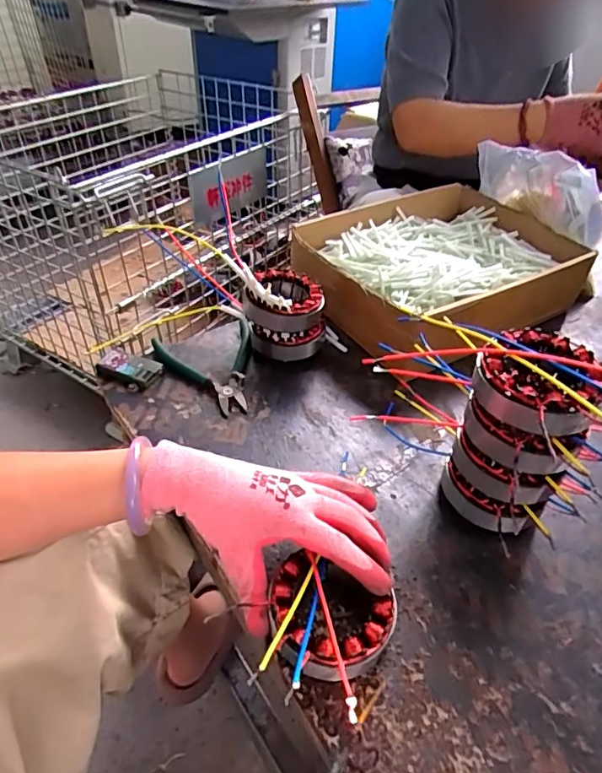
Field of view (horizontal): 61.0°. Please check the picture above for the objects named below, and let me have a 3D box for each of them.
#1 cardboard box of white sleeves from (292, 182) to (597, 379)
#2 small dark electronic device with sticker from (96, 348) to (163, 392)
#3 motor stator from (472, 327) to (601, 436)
[{"bbox_3d":[0.185,-0.157,0.681,0.333,0.093,0.250,-21,47,-22],"label":"cardboard box of white sleeves"},{"bbox_3d":[-0.192,-0.018,0.571,0.072,0.016,0.038,17,45,16],"label":"small dark electronic device with sticker"},{"bbox_3d":[0.172,-0.007,0.371,0.082,0.038,0.090,26,48,24],"label":"motor stator"}]

